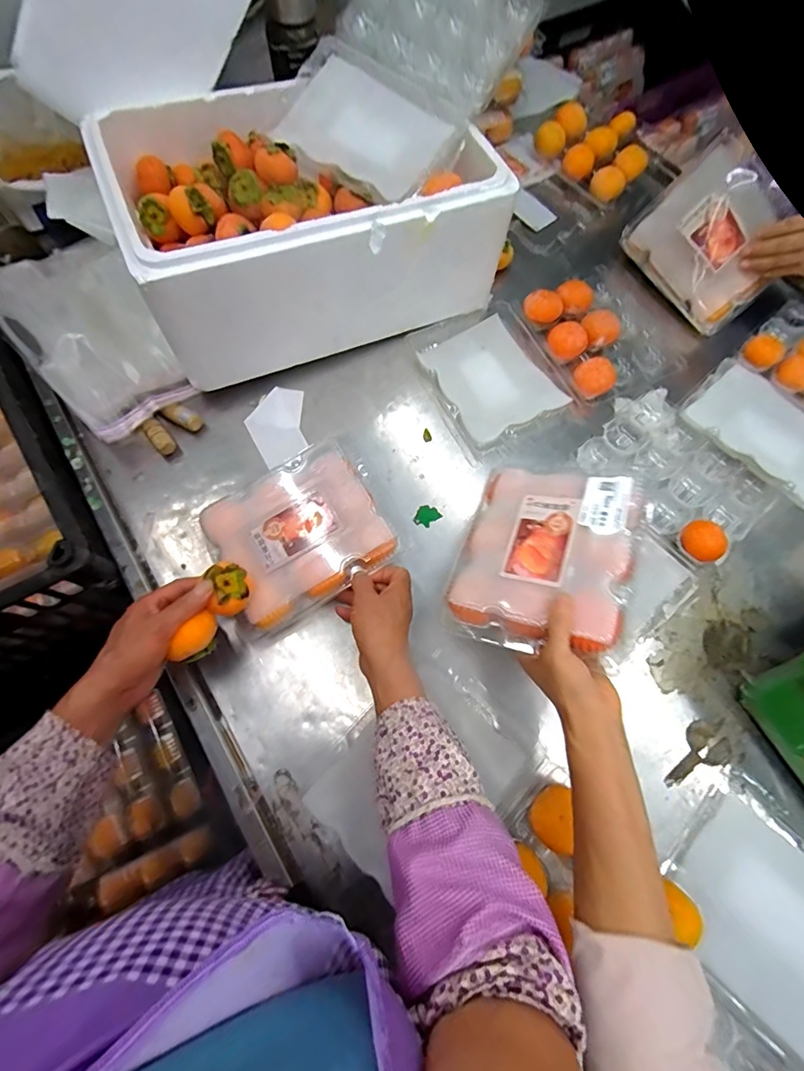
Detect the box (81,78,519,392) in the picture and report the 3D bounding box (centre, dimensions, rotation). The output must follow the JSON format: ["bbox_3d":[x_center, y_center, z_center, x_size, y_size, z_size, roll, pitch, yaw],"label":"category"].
[{"bbox_3d":[-0.114,-0.394,0.616,0.443,0.207,0.284,-24,72,-9],"label":"box"}]

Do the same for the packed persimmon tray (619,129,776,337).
[{"bbox_3d":[0.444,-0.423,0.656,0.205,0.162,0.047,53,45,4],"label":"packed persimmon tray"}]

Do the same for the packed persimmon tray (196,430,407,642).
[{"bbox_3d":[-0.119,-0.004,0.528,0.191,0.044,0.164,-28,73,-11],"label":"packed persimmon tray"}]

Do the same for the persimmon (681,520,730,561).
[{"bbox_3d":[0.367,0.010,0.560,0.051,0.039,0.050,0,70,-1],"label":"persimmon"}]

